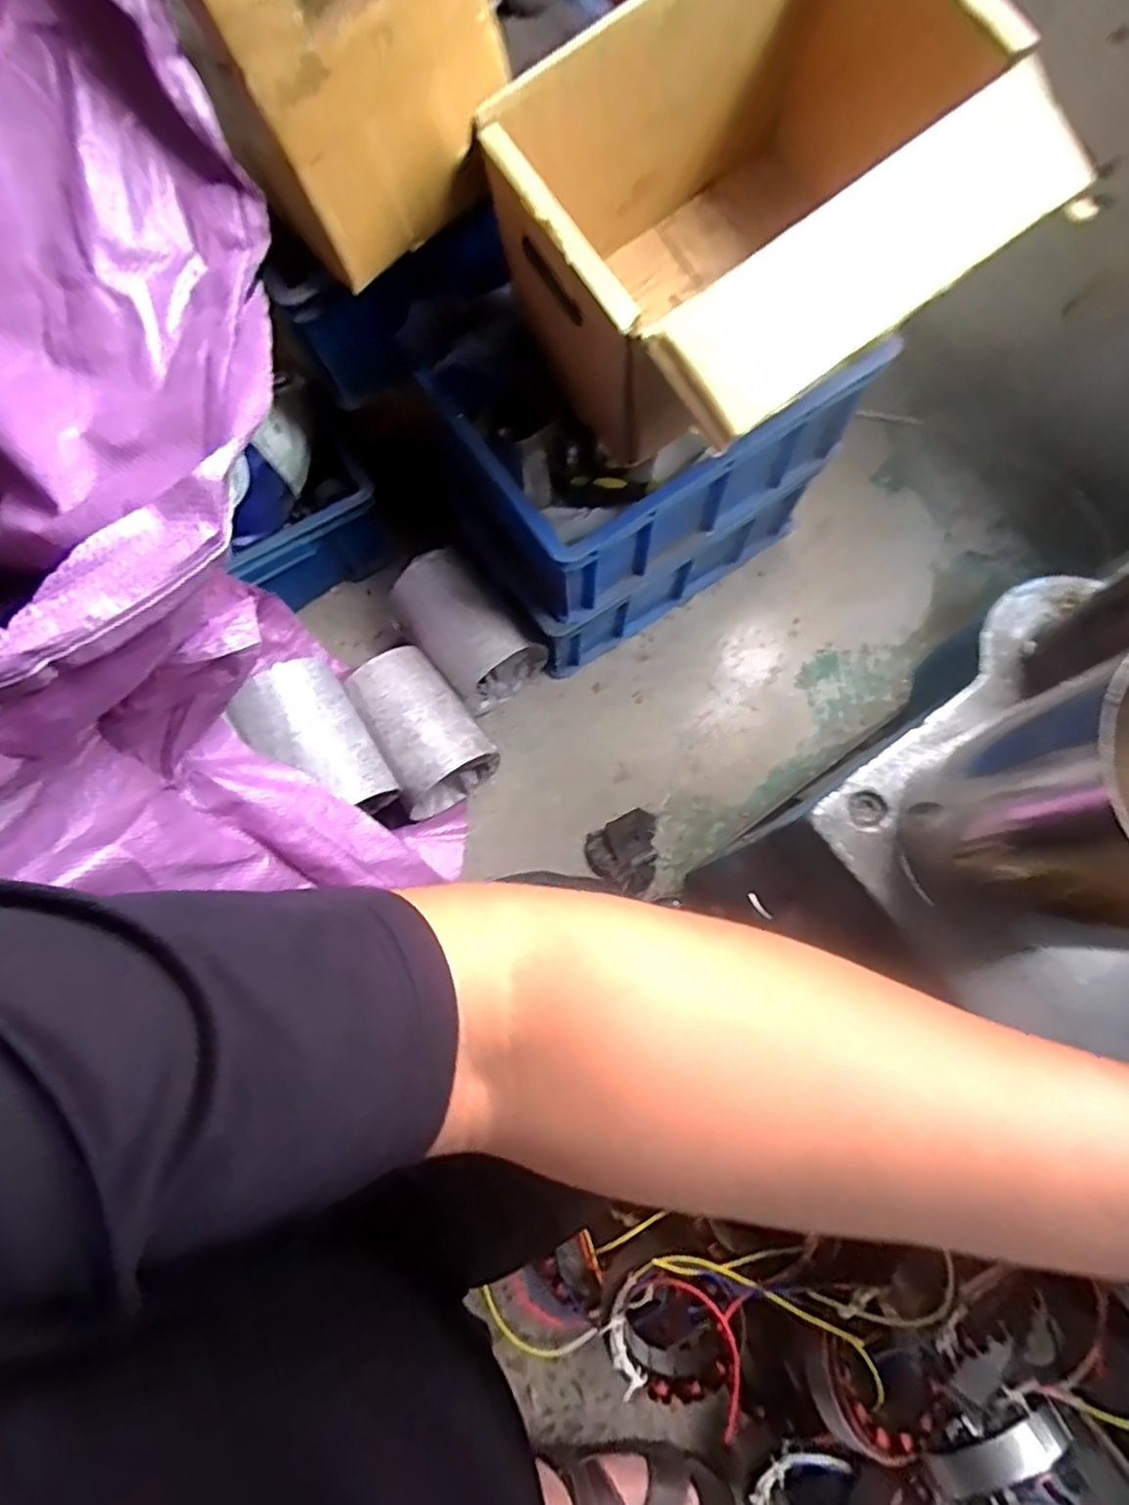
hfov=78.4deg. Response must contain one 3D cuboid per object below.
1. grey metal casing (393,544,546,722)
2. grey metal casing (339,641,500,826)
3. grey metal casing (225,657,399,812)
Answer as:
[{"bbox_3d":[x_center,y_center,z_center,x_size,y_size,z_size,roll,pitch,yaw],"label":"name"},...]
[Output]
[{"bbox_3d":[-0.119,-0.146,0.838,0.117,0.118,0.162,-38,78,-8],"label":"grey metal casing"},{"bbox_3d":[-0.170,-0.023,0.812,0.116,0.115,0.163,-38,78,-8],"label":"grey metal casing"},{"bbox_3d":[-0.247,-0.005,0.706,0.098,0.087,0.168,-36,77,-7],"label":"grey metal casing"}]

